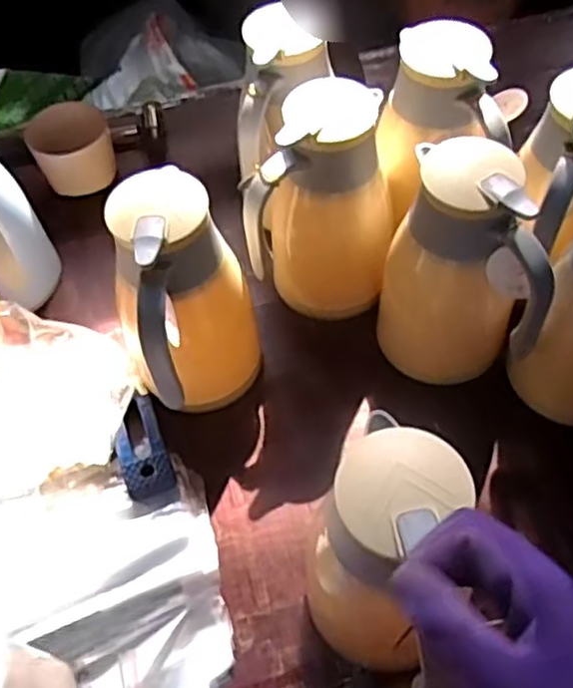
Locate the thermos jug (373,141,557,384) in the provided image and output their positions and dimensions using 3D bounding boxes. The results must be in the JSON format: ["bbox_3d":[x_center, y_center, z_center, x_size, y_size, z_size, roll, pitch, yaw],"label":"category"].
[{"bbox_3d":[0.171,-0.069,0.684,0.146,0.229,0.126,6,57,8],"label":"thermos jug"}]

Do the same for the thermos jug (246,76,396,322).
[{"bbox_3d":[0.039,-0.148,0.748,0.145,0.228,0.134,-2,56,3],"label":"thermos jug"}]

